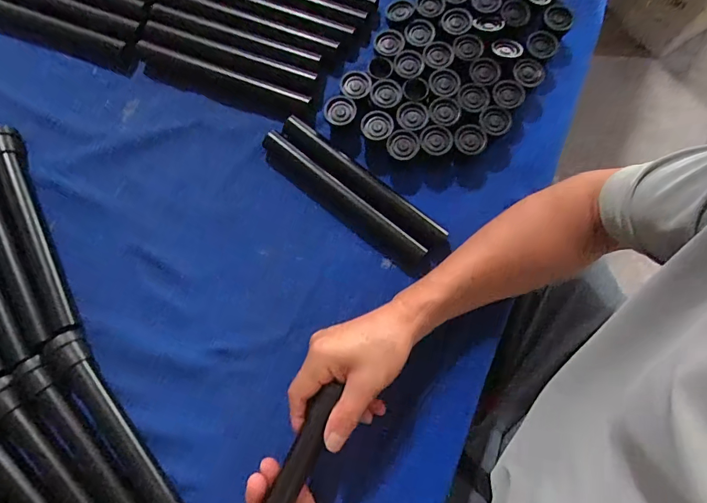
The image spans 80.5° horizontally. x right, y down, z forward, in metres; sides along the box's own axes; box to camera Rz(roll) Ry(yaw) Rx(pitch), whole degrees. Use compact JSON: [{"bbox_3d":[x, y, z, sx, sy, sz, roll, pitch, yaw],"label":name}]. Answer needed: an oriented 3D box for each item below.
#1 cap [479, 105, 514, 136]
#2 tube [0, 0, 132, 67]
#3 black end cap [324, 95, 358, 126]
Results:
[{"bbox_3d":[0.158,-0.147,0.465,0.036,0.008,0.031,-15,77,-5],"label":"cap"},{"bbox_3d":[-0.363,-0.267,0.503,0.214,0.020,0.025,21,76,4],"label":"tube"},{"bbox_3d":[-0.015,-0.158,0.471,0.036,0.011,0.033,0,76,1],"label":"black end cap"}]

